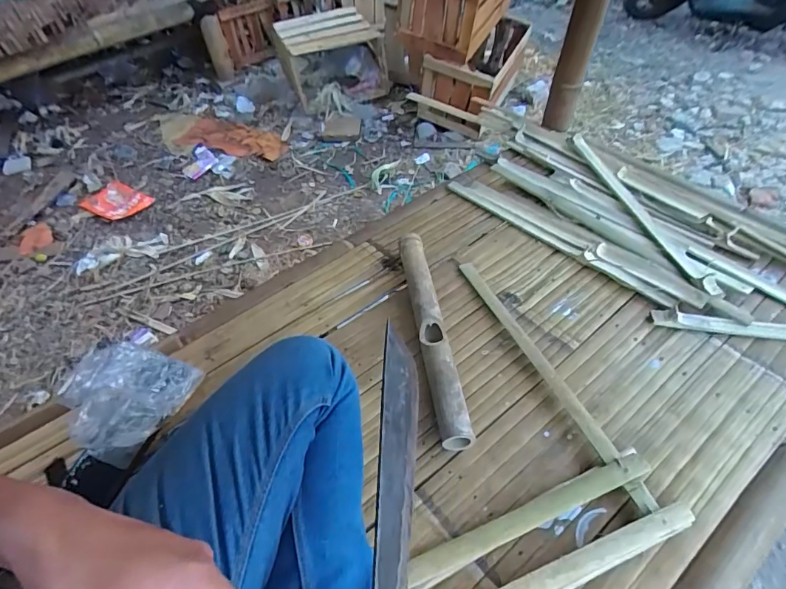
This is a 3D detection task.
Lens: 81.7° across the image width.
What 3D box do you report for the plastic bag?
[{"bbox_3d":[-0.392,0.137,0.667,0.155,0.062,0.157,17,51,20],"label":"plastic bag"}]

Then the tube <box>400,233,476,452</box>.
[{"bbox_3d":[0.058,0.050,0.731,0.044,0.054,0.400,-9,47,-2],"label":"tube"}]

